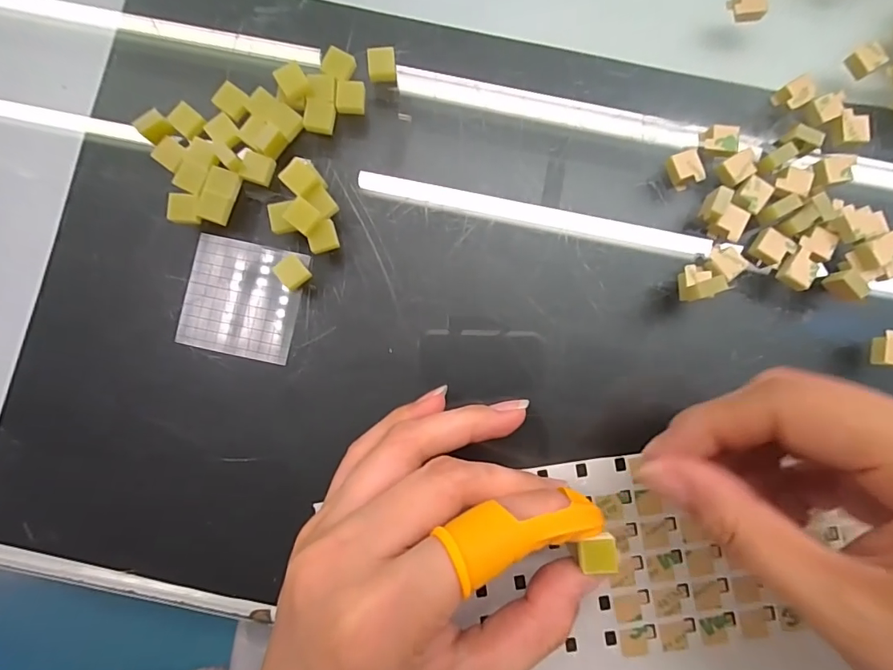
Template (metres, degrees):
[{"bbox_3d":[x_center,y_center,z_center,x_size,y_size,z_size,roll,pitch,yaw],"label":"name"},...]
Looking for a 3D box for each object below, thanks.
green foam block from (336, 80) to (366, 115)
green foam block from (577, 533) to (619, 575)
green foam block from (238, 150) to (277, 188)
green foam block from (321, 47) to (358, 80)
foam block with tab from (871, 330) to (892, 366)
[{"bbox_3d":[-0.037,-0.092,0.177,0.010,0.004,0.012,-1,86,0],"label":"green foam block"},{"bbox_3d":[0.046,0.066,0.139,0.011,0.004,0.010,-2,87,-2],"label":"green foam block"},{"bbox_3d":[-0.072,-0.064,0.175,0.011,0.004,0.011,18,86,2],"label":"green foam block"},{"bbox_3d":[-0.042,-0.104,0.178,0.010,0.005,0.011,29,86,2],"label":"green foam block"},{"bbox_3d":[0.165,0.006,0.169,0.010,0.007,0.012,14,86,1],"label":"foam block with tab"}]

